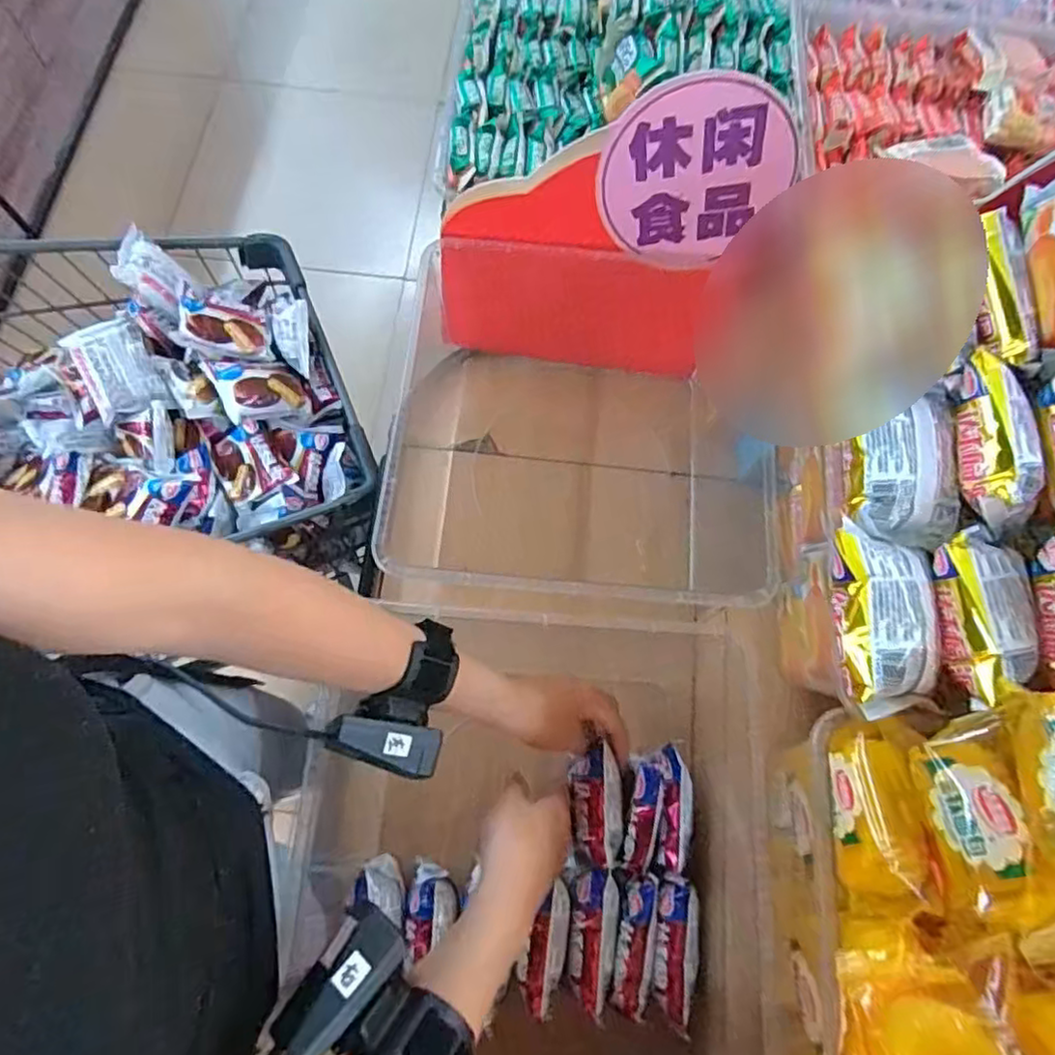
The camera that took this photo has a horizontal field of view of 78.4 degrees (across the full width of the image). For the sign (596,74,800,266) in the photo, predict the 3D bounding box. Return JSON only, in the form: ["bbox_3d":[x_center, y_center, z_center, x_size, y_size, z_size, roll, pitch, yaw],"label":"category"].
[{"bbox_3d":[0.129,-0.280,0.521,0.142,0.147,0.004,18,55,-26],"label":"sign"}]

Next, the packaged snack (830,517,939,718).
[{"bbox_3d":[0.188,0.048,0.335,0.054,0.027,0.090,2,71,-1],"label":"packaged snack"}]

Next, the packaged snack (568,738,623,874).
[{"bbox_3d":[0.052,0.218,0.503,0.039,0.021,0.089,3,80,-1],"label":"packaged snack"}]

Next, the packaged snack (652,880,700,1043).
[{"bbox_3d":[0.109,0.310,0.471,0.031,0.015,0.097,5,71,0],"label":"packaged snack"}]

